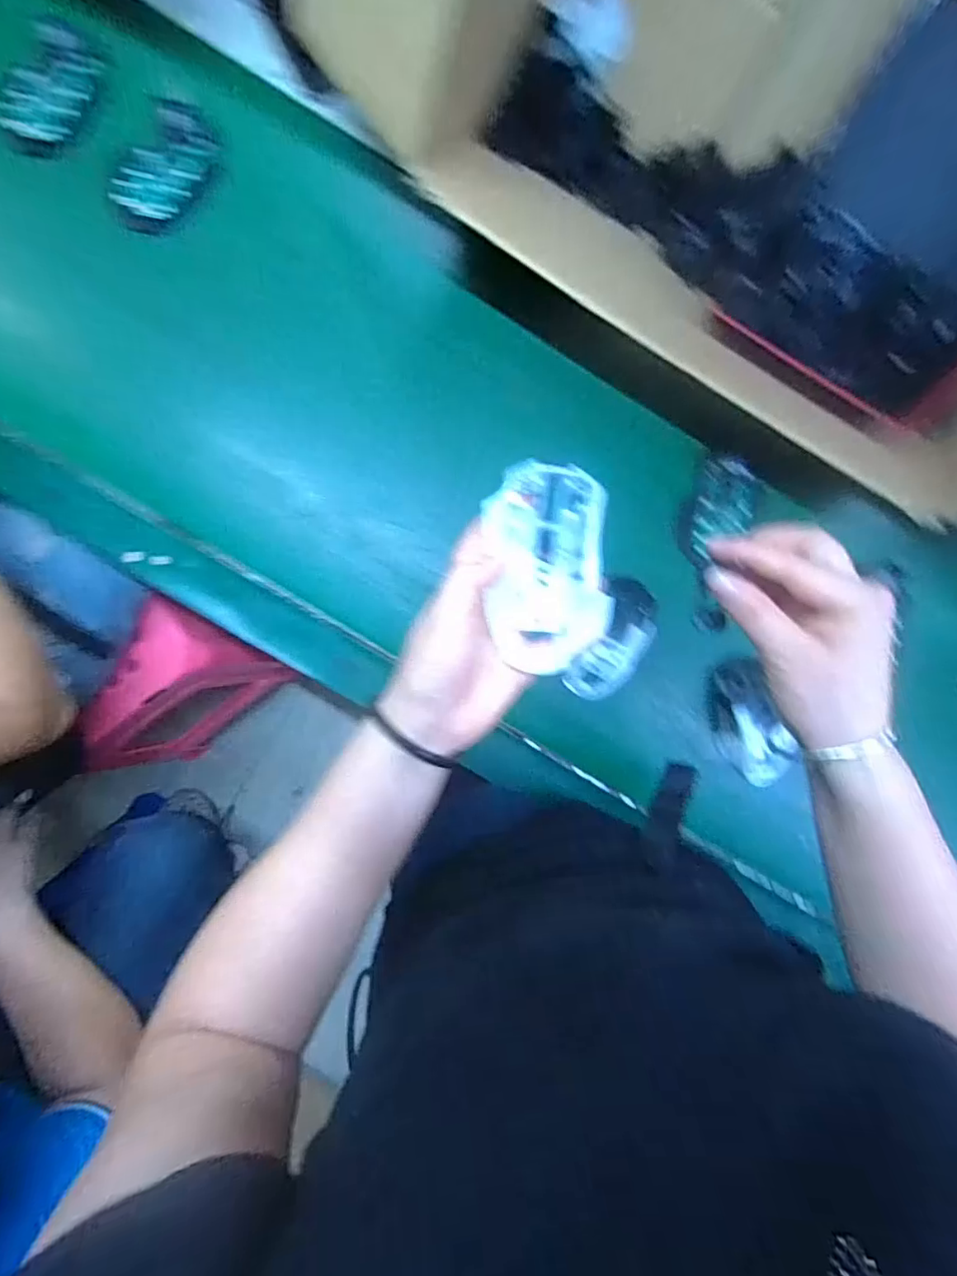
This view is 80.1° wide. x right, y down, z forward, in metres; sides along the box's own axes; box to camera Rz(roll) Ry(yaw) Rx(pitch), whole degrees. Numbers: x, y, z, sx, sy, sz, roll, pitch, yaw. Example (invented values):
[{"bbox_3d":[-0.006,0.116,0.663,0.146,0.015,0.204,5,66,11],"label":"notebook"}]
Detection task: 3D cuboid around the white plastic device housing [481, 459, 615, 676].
[{"bbox_3d":[0.040,-0.039,0.330,0.067,0.029,0.115,-4,89,-4],"label":"white plastic device housing"}]

